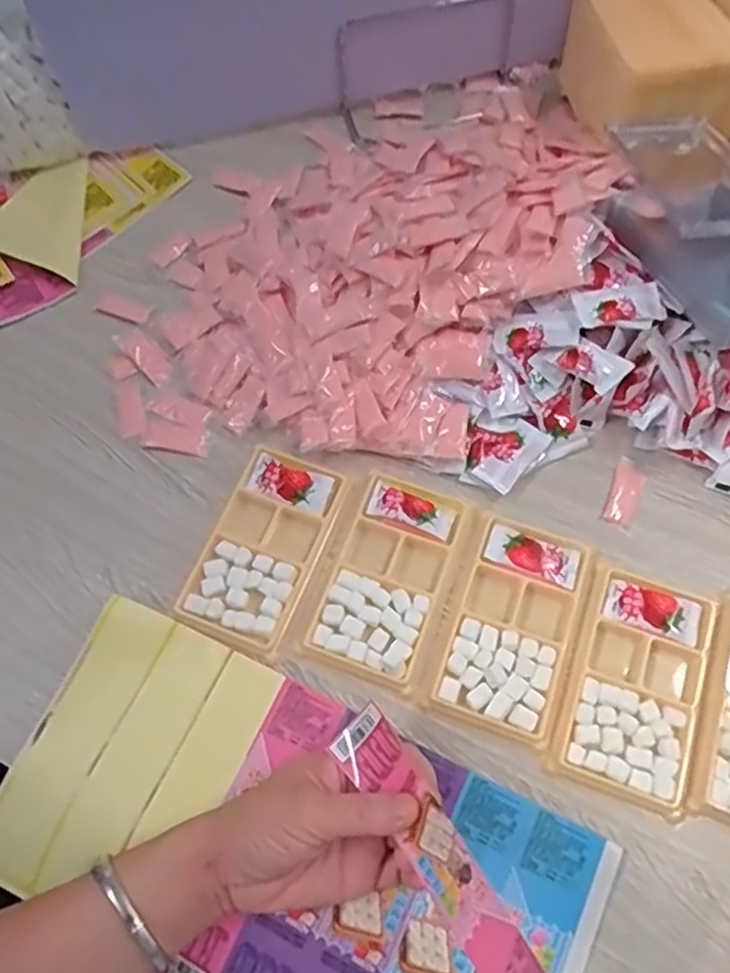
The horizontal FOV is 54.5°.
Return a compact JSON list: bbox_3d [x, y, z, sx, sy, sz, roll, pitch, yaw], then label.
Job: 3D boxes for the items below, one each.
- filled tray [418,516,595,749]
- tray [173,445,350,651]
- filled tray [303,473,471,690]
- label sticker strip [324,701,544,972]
[{"bbox_3d":[0.090,0.085,0.439,0.075,0.010,0.128,19,68,10],"label":"filled tray"},{"bbox_3d":[-0.065,0.040,0.464,0.069,0.018,0.124,19,69,10],"label":"tray"},{"bbox_3d":[0.017,0.057,0.452,0.071,0.011,0.127,19,69,10],"label":"filled tray"},{"bbox_3d":[0.032,0.171,0.327,0.167,0.011,0.034,47,115,49],"label":"label sticker strip"}]

